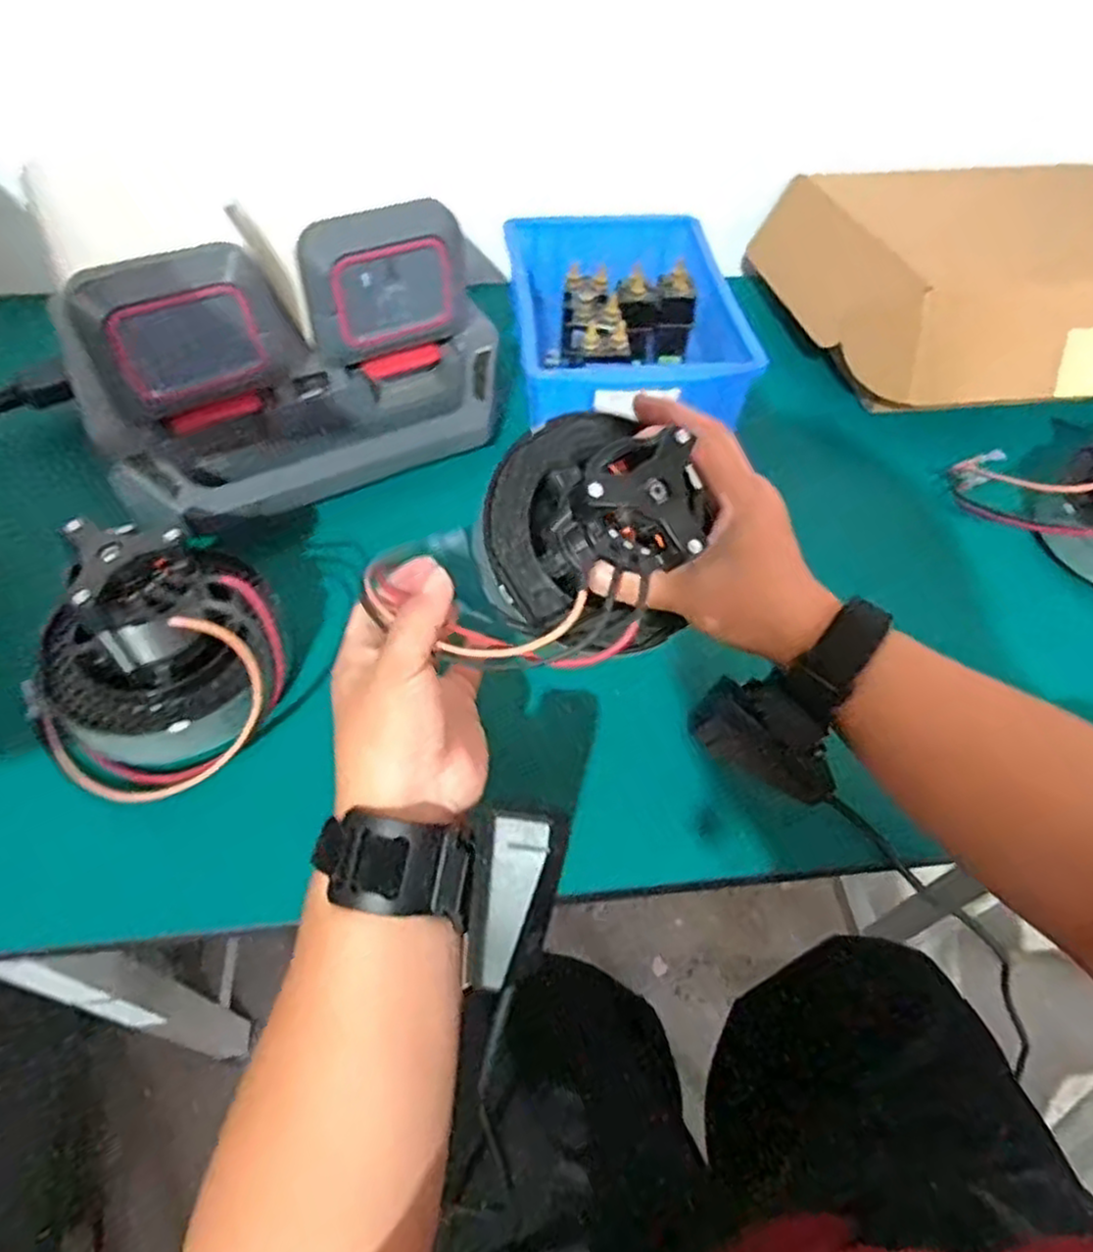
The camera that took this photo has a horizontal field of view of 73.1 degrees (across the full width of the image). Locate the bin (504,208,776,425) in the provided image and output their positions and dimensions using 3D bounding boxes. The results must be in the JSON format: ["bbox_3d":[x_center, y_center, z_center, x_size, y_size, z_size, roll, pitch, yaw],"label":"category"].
[{"bbox_3d":[0.060,-0.253,0.612,0.168,0.076,0.229,-4,53,-5],"label":"bin"}]

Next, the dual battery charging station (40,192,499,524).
[{"bbox_3d":[-0.156,-0.173,0.487,0.272,0.145,0.095,-24,57,-19],"label":"dual battery charging station"}]

